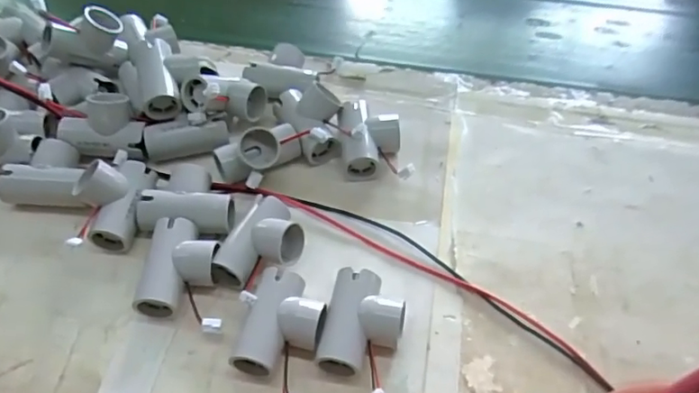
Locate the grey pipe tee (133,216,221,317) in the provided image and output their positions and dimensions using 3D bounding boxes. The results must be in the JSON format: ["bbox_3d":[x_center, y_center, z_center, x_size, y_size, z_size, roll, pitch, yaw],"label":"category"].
[{"bbox_3d":[-0.129,0.056,0.434,0.053,0.030,0.074,2,51,1],"label":"grey pipe tee"}]

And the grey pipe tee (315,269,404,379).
[{"bbox_3d":[0.010,0.091,0.405,0.053,0.035,0.074,10,52,7],"label":"grey pipe tee"}]

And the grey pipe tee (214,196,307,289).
[{"bbox_3d":[-0.070,0.037,0.446,0.053,0.039,0.080,26,55,18],"label":"grey pipe tee"}]

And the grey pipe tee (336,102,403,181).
[{"bbox_3d":[0.018,-0.056,0.523,0.057,0.038,0.077,-4,51,-4],"label":"grey pipe tee"}]

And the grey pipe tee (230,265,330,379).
[{"bbox_3d":[-0.046,0.093,0.404,0.052,0.031,0.074,13,52,9],"label":"grey pipe tee"}]

